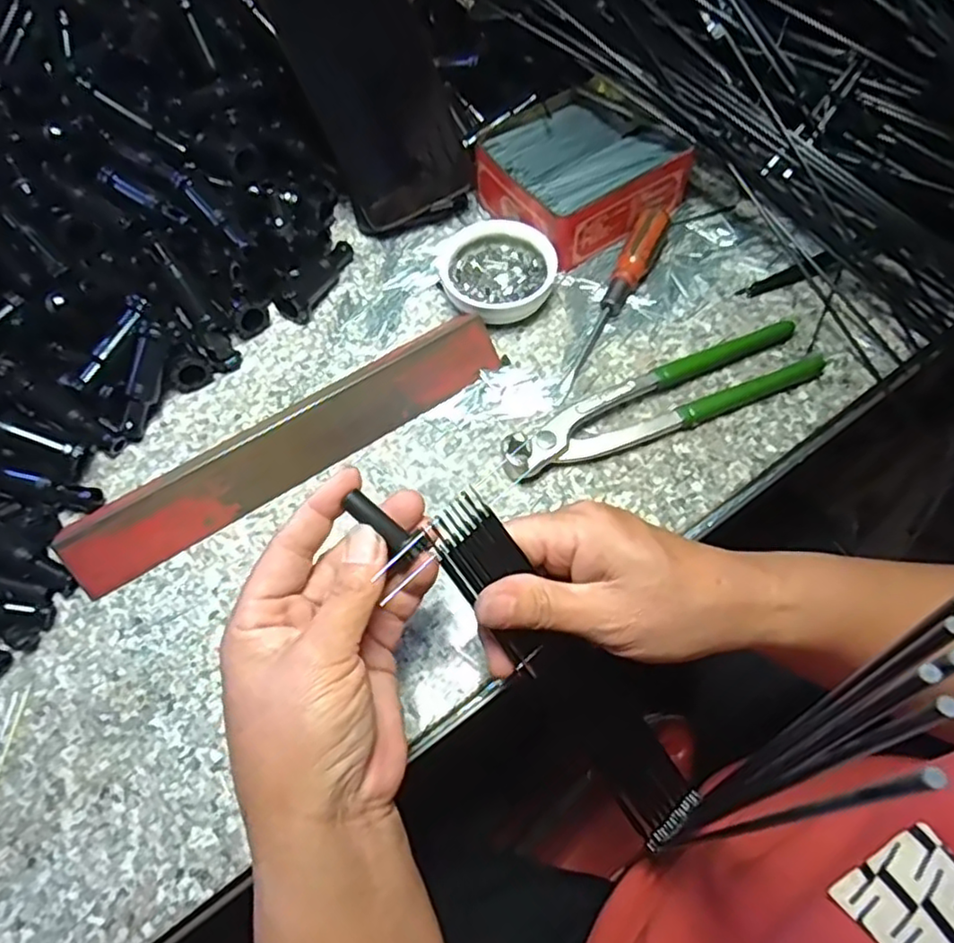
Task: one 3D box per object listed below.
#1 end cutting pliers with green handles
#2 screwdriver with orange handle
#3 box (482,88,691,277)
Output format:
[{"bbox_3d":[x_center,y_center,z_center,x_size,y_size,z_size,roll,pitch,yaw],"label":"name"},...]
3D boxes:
[{"bbox_3d":[0.106,-0.043,0.391,0.198,0.020,0.044,-22,63,-9],"label":"end cutting pliers with green handles"},{"bbox_3d":[0.085,-0.106,0.419,0.018,0.026,0.145,23,66,14],"label":"screwdriver with orange handle"},{"bbox_3d":[0.066,-0.200,0.457,0.112,0.041,0.103,-38,67,-16],"label":"box"}]

